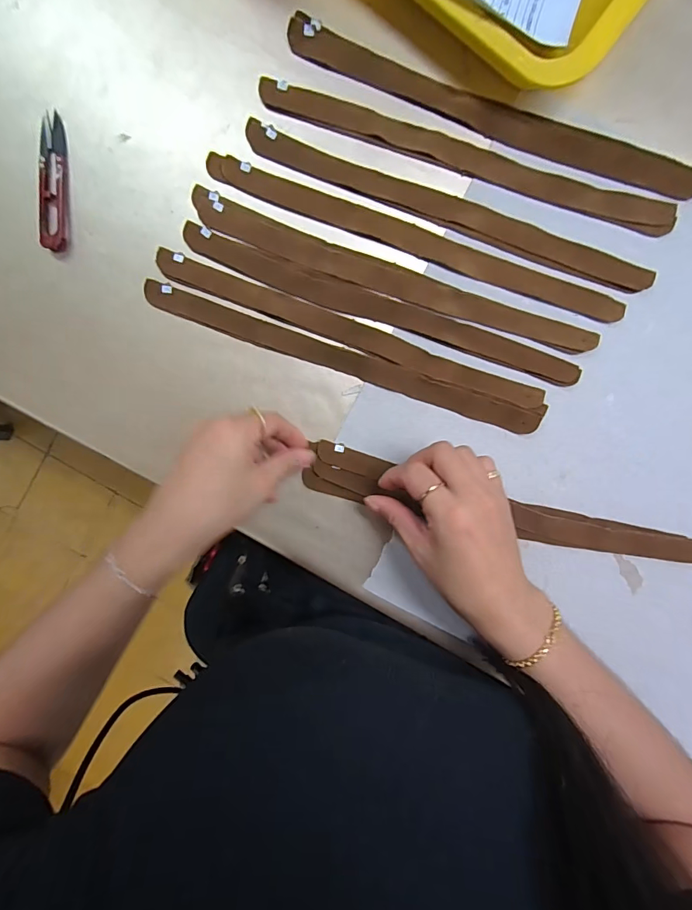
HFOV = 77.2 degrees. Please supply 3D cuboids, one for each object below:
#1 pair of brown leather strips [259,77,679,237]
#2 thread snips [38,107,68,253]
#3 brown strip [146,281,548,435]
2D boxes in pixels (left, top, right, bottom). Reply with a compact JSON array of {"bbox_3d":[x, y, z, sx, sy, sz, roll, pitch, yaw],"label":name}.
[{"bbox_3d":[0.091,-0.222,0.325,0.319,0.004,0.027,18,97,0],"label":"pair of brown leather strips"},{"bbox_3d":[-0.228,-0.212,0.337,0.020,0.006,0.099,4,97,1],"label":"thread snips"},{"bbox_3d":[-0.001,-0.075,0.342,0.322,0.005,0.027,17,97,0],"label":"brown strip"}]

